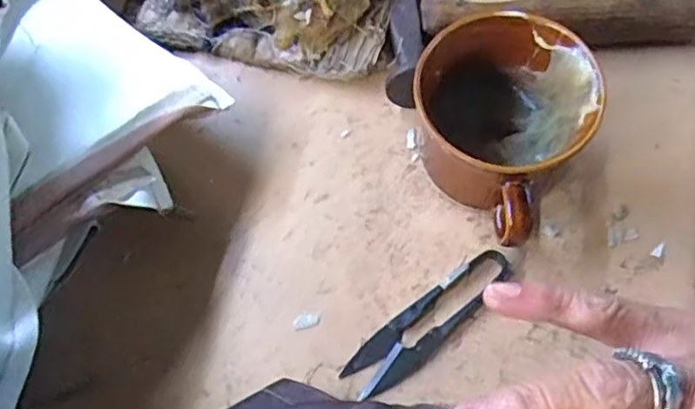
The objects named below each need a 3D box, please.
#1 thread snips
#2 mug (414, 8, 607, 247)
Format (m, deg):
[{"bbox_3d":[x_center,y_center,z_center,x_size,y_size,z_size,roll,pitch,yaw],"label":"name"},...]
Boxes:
[{"bbox_3d":[0.042,0.058,0.321,0.099,0.007,0.025,-36,68,-13],"label":"thread snips"},{"bbox_3d":[0.078,-0.035,0.329,0.083,0.065,0.110,0,65,4],"label":"mug"}]

